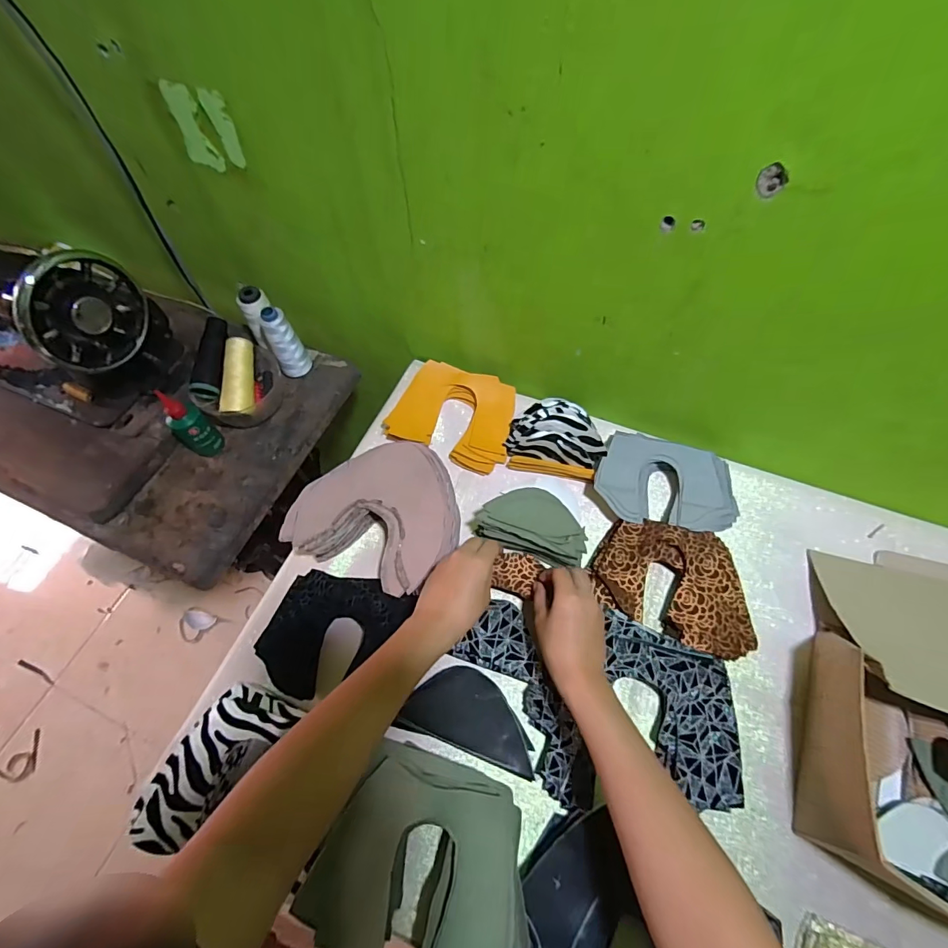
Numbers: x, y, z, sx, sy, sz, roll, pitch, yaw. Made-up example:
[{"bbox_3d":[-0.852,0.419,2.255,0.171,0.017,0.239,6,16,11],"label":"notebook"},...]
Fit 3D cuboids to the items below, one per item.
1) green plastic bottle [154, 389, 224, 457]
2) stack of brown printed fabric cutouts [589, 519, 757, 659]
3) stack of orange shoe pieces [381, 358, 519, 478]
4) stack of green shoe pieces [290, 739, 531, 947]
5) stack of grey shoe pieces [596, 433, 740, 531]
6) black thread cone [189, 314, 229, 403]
[{"bbox_3d":[-0.379,-0.063,0.597,0.032,0.129,0.044,36,68,19],"label":"green plastic bottle"},{"bbox_3d":[0.227,0.126,0.511,0.186,0.038,0.133,10,62,7],"label":"stack of brown printed fabric cutouts"},{"bbox_3d":[-0.028,-0.085,0.628,0.168,0.042,0.133,14,63,9],"label":"stack of orange shoe pieces"},{"bbox_3d":[-0.038,0.341,0.398,0.179,0.057,0.142,15,63,10],"label":"stack of green shoe pieces"},{"bbox_3d":[0.243,0.013,0.571,0.166,0.033,0.122,12,63,8],"label":"stack of grey shoe pieces"},{"bbox_3d":[-0.369,-0.164,0.627,0.032,0.041,0.117,4,80,4],"label":"black thread cone"}]

